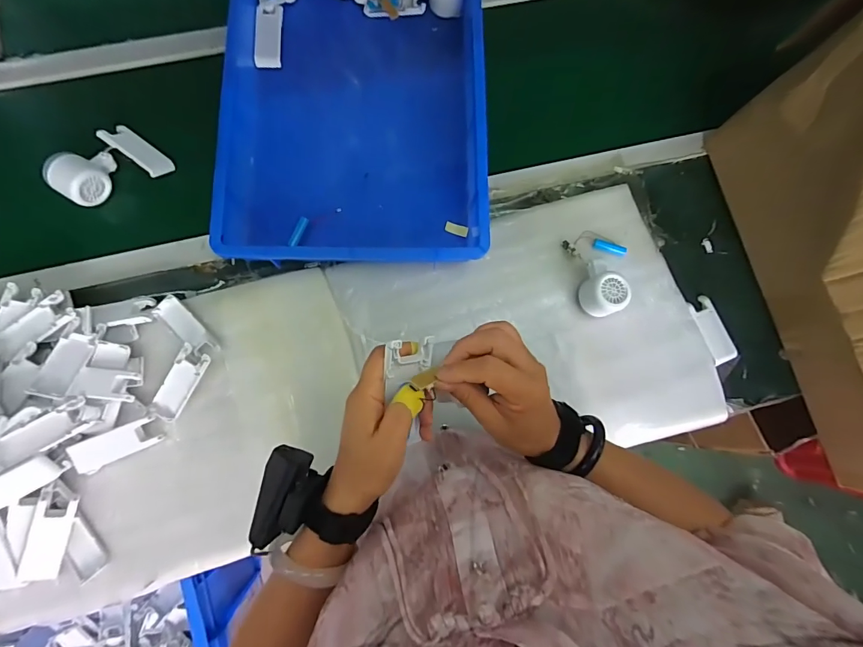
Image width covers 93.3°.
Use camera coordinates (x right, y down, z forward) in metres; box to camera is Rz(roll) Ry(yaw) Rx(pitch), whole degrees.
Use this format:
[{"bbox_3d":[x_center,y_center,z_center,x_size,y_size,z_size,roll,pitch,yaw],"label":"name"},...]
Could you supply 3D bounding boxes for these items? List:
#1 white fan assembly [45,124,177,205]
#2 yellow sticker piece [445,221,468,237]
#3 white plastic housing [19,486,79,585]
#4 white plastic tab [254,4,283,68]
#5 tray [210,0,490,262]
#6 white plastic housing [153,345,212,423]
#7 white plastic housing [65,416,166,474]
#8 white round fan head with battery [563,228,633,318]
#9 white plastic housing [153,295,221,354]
[{"bbox_3d":[-0.461,-0.222,0.579,0.094,0.056,0.129,35,81,2],"label":"white fan assembly"},{"bbox_3d":[0.038,-0.142,0.616,0.034,0.004,0.015,17,81,-1],"label":"yellow sticker piece"},{"bbox_3d":[-0.468,0.258,0.500,0.039,0.016,0.107,16,82,-29],"label":"white plastic housing"},{"bbox_3d":[-0.255,-0.450,0.638,0.037,0.021,0.101,-1,81,-4],"label":"white plastic tab"},{"bbox_3d":[-0.108,-0.352,0.609,0.357,0.068,0.529,0,81,-4],"label":"tray"},{"bbox_3d":[-0.339,0.081,0.546,0.039,0.019,0.101,31,81,2],"label":"white plastic housing"},{"bbox_3d":[-0.408,0.156,0.529,0.102,0.009,0.043,-27,98,-15],"label":"white plastic housing"},{"bbox_3d":[0.255,-0.079,0.594,0.092,0.053,0.130,-11,82,-5],"label":"white round fan head with battery"},{"bbox_3d":[-0.335,0.006,0.559,0.103,0.014,0.033,42,81,3],"label":"white plastic housing"}]

